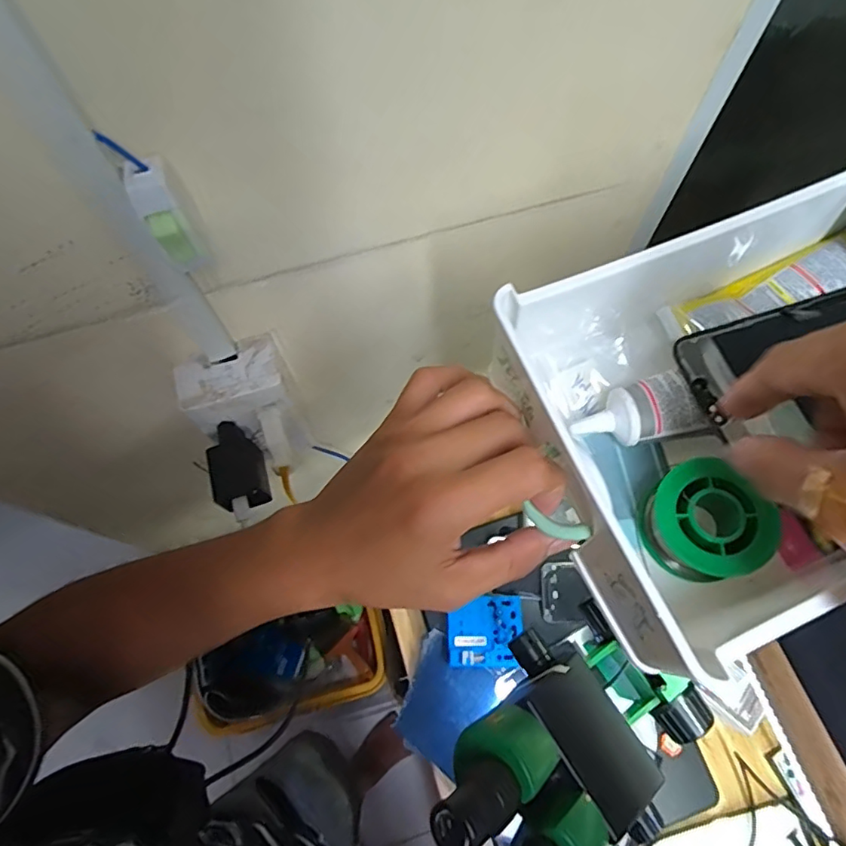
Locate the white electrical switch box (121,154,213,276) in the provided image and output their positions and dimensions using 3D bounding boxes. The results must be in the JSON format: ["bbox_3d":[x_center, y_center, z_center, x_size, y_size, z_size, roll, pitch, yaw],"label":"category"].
[{"bbox_3d":[-0.115,-0.093,0.251,0.021,0.050,0.022,-31,70,-11],"label":"white electrical switch box"}]

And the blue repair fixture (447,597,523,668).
[{"bbox_3d":[0.078,0.261,0.683,0.094,0.009,0.083,1,67,2],"label":"blue repair fixture"}]

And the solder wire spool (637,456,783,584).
[{"bbox_3d":[0.134,0.049,0.264,0.051,0.035,0.054,-31,70,-11],"label":"solder wire spool"}]

